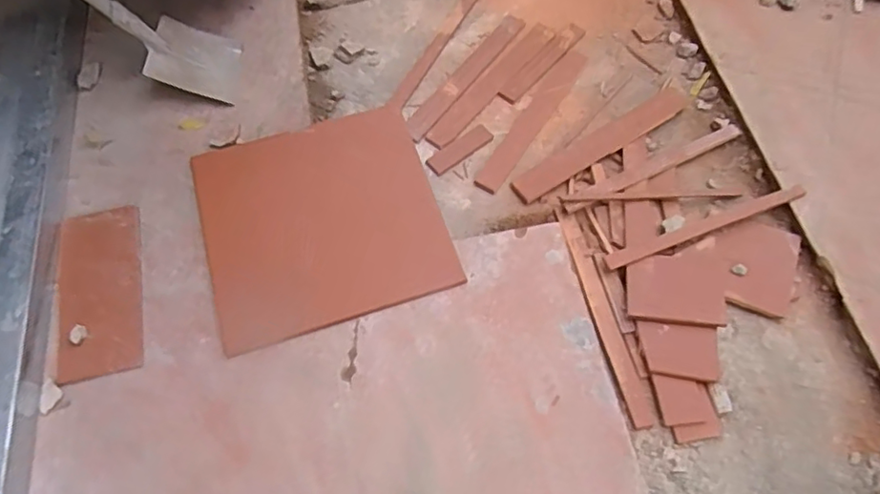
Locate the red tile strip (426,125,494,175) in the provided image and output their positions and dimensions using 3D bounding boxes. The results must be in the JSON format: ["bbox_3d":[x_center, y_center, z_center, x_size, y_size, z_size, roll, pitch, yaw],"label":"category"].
[{"bbox_3d":[0.049,-0.238,1.457,0.186,0.005,0.054,-37,68,-16],"label":"red tile strip"}]

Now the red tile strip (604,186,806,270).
[{"bbox_3d":[0.587,-0.046,1.305,0.492,0.013,0.042,-20,65,-12],"label":"red tile strip"}]

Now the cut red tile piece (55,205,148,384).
[{"bbox_3d":[-0.695,0.084,1.226,0.158,0.015,0.372,-12,64,-8],"label":"cut red tile piece"}]

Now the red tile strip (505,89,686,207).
[{"bbox_3d":[0.404,-0.256,1.456,0.526,0.020,0.089,-33,67,-15],"label":"red tile strip"}]

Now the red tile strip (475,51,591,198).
[{"bbox_3d":[0.245,-0.336,1.514,0.071,0.007,0.526,27,67,14],"label":"red tile strip"}]

